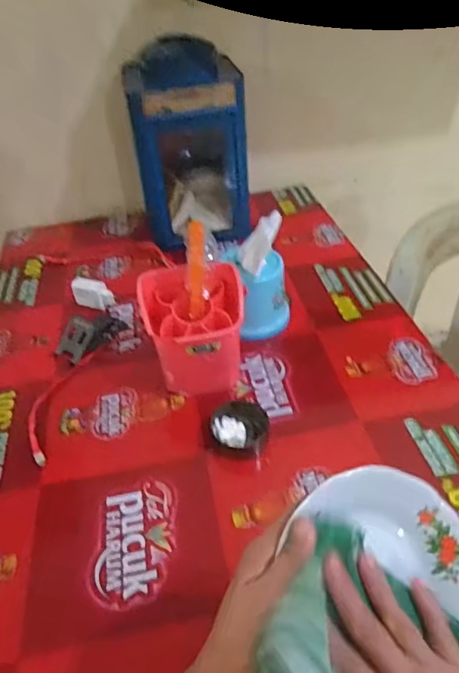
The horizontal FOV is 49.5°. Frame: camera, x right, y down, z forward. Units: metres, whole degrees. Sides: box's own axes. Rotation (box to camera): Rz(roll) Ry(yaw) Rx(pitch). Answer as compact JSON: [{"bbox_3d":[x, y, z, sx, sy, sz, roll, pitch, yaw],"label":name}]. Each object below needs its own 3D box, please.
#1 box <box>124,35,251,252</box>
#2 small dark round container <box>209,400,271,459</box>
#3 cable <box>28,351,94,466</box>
[{"bbox_3d":[-0.083,-0.421,1.107,0.227,0.387,0.208,-7,43,-3],"label":"box"},{"bbox_3d":[0.016,0.136,0.741,0.083,0.037,0.083,-2,43,2],"label":"small dark round container"},{"bbox_3d":[-0.293,0.109,0.824,0.064,0.017,0.241,2,43,6],"label":"cable"}]

